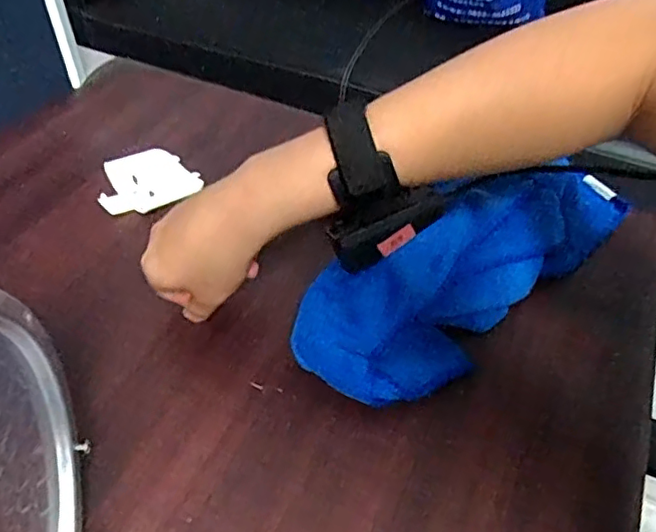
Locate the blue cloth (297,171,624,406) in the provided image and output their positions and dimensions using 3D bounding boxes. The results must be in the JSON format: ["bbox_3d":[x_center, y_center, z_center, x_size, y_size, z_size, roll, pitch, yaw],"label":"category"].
[{"bbox_3d":[0.119,-0.011,0.428,0.314,0.069,0.091,-26,52,-27],"label":"blue cloth"}]

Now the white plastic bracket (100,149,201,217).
[{"bbox_3d":[-0.154,-0.075,0.520,0.081,0.016,0.069,-12,47,-16],"label":"white plastic bracket"}]

